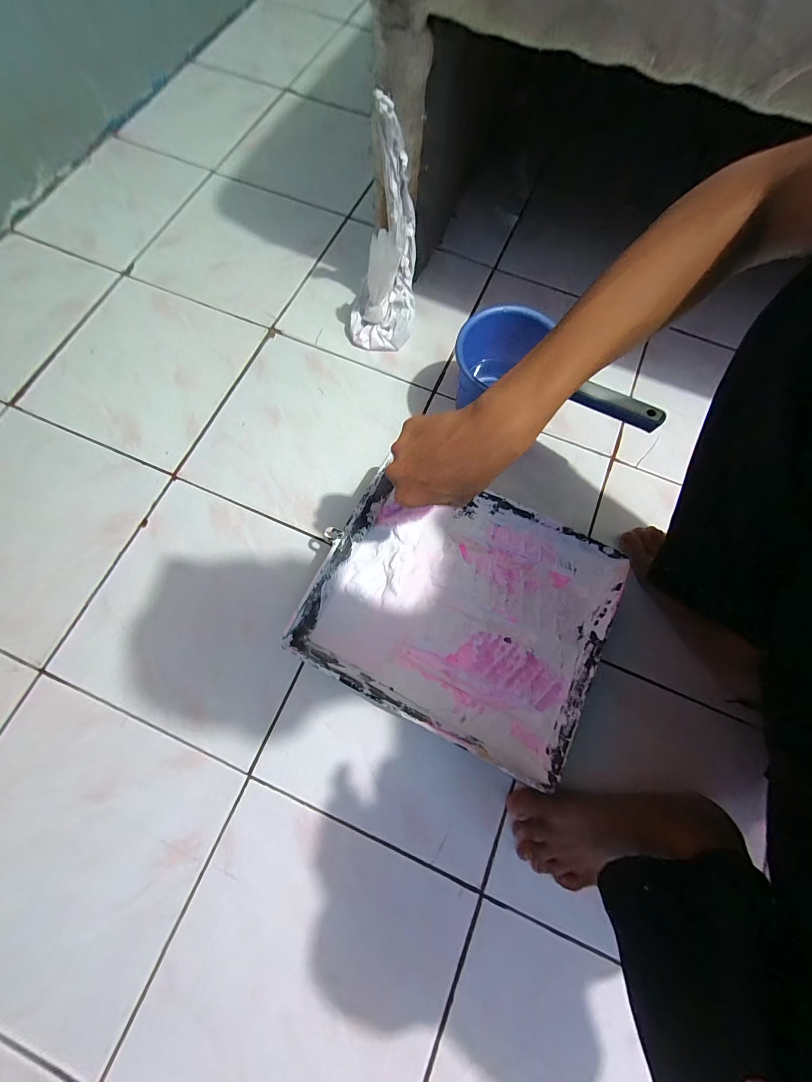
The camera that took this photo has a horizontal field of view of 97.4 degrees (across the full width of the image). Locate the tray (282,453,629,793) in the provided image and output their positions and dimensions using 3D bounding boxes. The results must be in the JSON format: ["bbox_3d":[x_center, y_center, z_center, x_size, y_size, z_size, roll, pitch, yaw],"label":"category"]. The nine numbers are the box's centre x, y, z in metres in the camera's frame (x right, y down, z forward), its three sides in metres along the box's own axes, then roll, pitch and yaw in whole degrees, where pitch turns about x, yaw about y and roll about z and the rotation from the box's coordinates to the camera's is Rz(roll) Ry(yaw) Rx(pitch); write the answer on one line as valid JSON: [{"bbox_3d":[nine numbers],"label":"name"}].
[{"bbox_3d":[0.065,0.078,0.455,0.334,0.060,0.282,25,75,5],"label":"tray"}]

